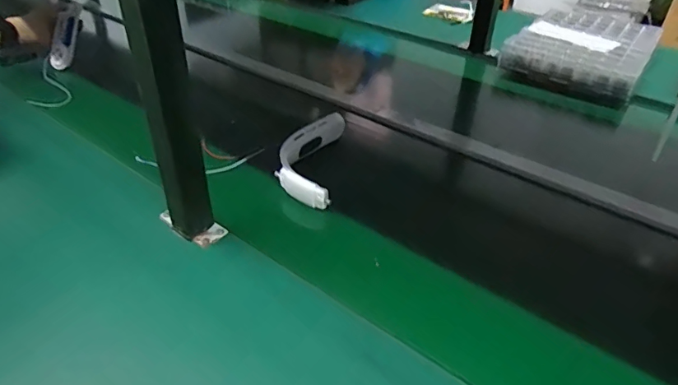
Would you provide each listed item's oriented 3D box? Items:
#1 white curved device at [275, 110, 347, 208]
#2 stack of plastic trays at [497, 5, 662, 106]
[{"bbox_3d":[-0.045,-0.068,0.784,0.087,0.054,0.229,5,37,3],"label":"white curved device"},{"bbox_3d":[0.614,-0.359,1.200,0.297,0.083,0.419,24,42,26],"label":"stack of plastic trays"}]

